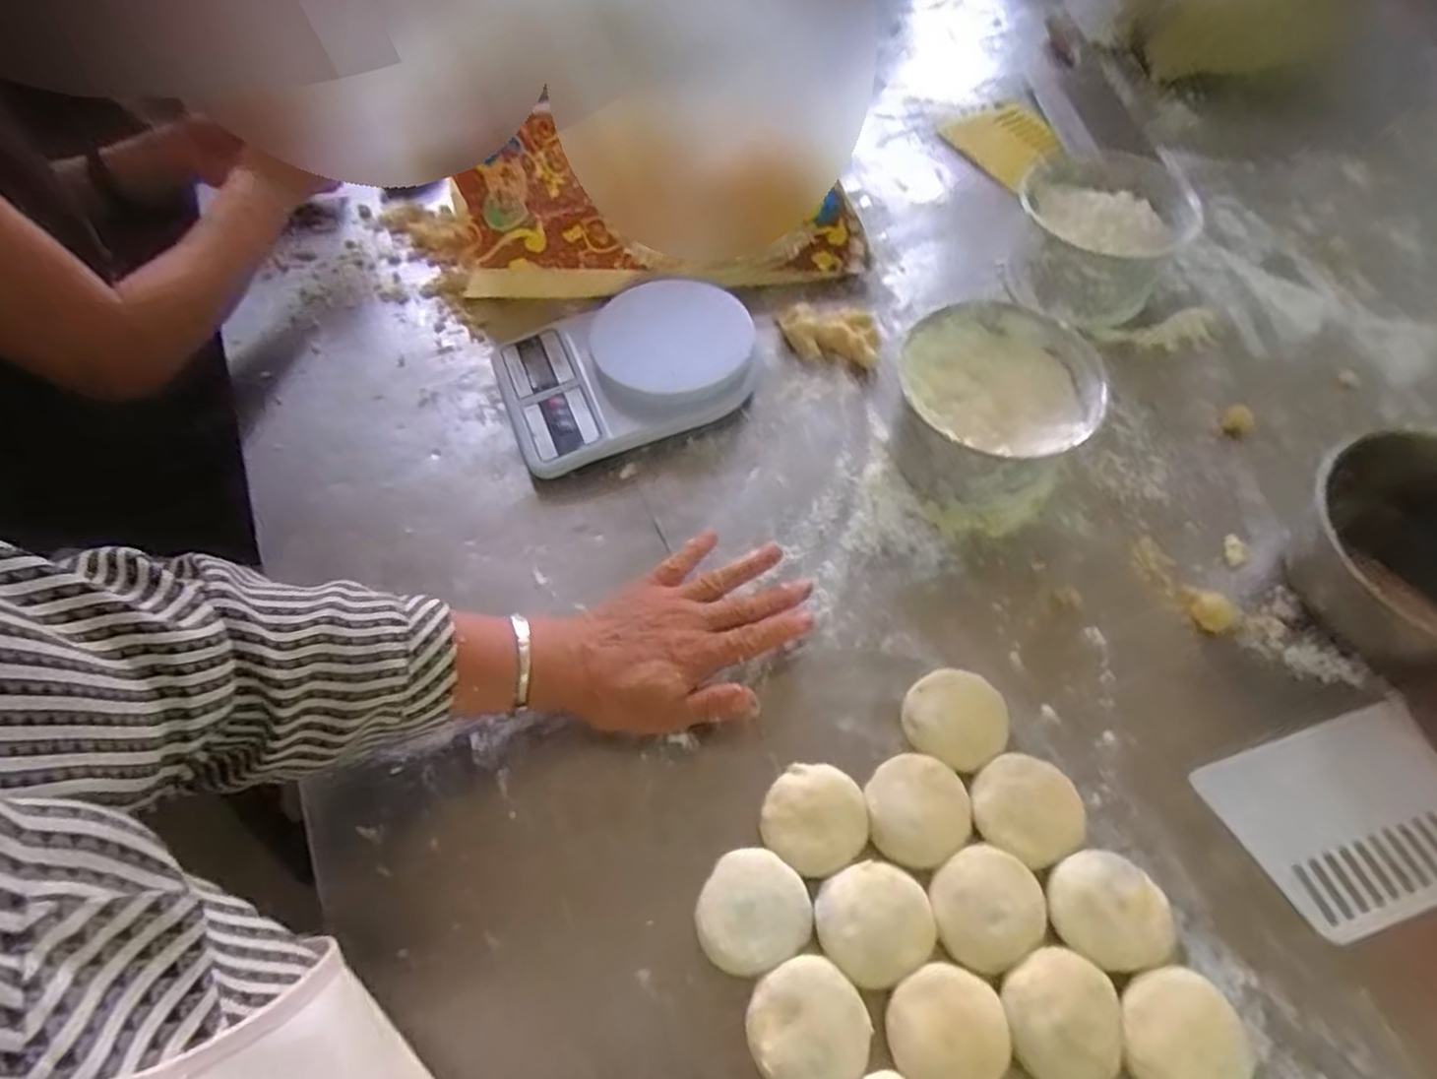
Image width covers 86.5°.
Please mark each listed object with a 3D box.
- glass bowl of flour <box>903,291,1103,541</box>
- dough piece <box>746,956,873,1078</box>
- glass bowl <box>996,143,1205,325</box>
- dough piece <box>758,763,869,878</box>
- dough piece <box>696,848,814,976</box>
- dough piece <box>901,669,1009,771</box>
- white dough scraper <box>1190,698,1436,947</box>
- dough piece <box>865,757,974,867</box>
[{"bbox_3d":[0.212,-0.098,0.606,0.140,0.096,0.150,0,59,0],"label":"glass bowl of flour"},{"bbox_3d":[0.049,0.269,0.420,0.064,0.021,0.064,0,59,0],"label":"dough piece"},{"bbox_3d":[0.353,-0.283,0.716,0.149,0.086,0.173,35,65,20],"label":"glass bowl"},{"bbox_3d":[0.060,0.173,0.476,0.062,0.012,0.064,0,59,0],"label":"dough piece"},{"bbox_3d":[0.020,0.219,0.452,0.065,0.014,0.063,0,59,0],"label":"dough piece"},{"bbox_3d":[0.160,0.120,0.515,0.065,0.023,0.064,0,59,0],"label":"dough piece"},{"bbox_3d":[0.411,0.179,0.492,0.160,0.004,0.114,-15,60,-9],"label":"white dough scraper"},{"bbox_3d":[0.126,0.171,0.484,0.063,0.016,0.064,0,59,0],"label":"dough piece"}]

